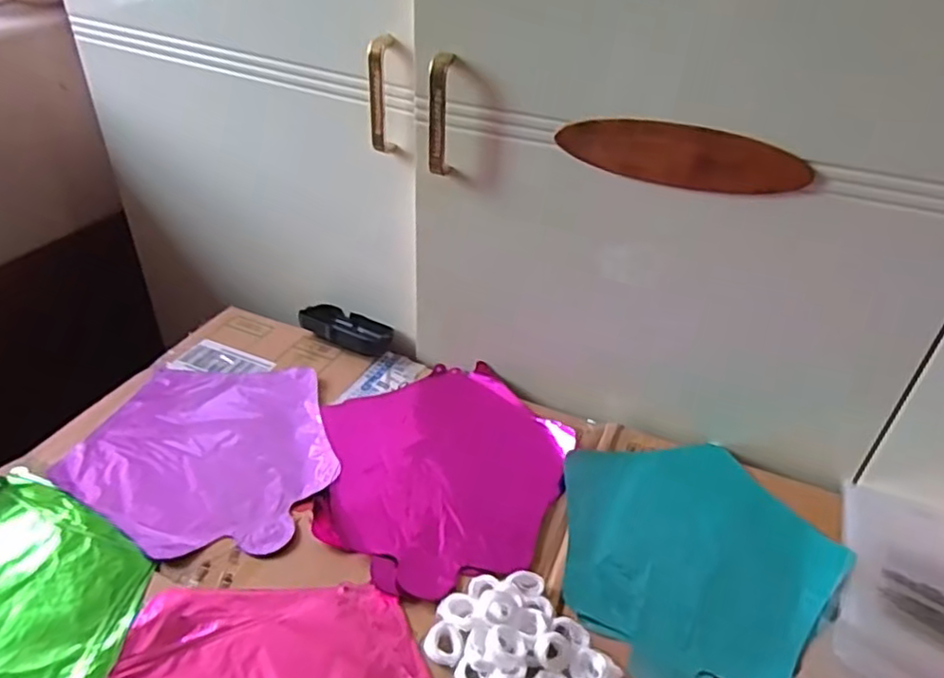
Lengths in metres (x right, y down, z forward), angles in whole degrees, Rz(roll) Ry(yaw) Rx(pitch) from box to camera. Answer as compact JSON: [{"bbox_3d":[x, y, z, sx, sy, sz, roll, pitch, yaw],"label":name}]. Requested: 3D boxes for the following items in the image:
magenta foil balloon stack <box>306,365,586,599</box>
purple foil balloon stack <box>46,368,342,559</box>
[{"bbox_3d":[-0.028,0.112,0.600,0.235,0.025,0.233,-21,42,-31],"label":"magenta foil balloon stack"},{"bbox_3d":[-0.229,0.094,0.599,0.224,0.007,0.218,14,37,14],"label":"purple foil balloon stack"}]

